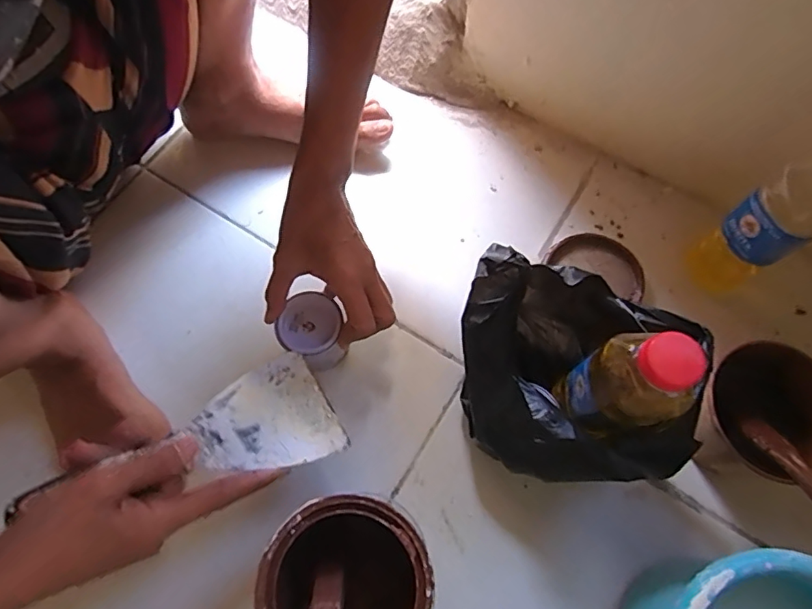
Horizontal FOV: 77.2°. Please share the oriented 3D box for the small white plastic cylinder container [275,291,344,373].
[{"bbox_3d":[-0.080,0.023,0.435,0.052,0.040,0.057,0,70,1],"label":"small white plastic cylinder container"}]

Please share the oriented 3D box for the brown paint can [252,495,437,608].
[{"bbox_3d":[-0.034,0.186,0.352,0.102,0.120,0.103,42,76,14],"label":"brown paint can"}]

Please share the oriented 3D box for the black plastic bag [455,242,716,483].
[{"bbox_3d":[0.110,0.054,0.393,0.130,0.134,0.149,4,70,2],"label":"black plastic bag"}]

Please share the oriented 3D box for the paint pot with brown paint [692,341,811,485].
[{"bbox_3d":[0.277,0.094,0.403,0.094,0.074,0.099,0,70,1],"label":"paint pot with brown paint"}]

